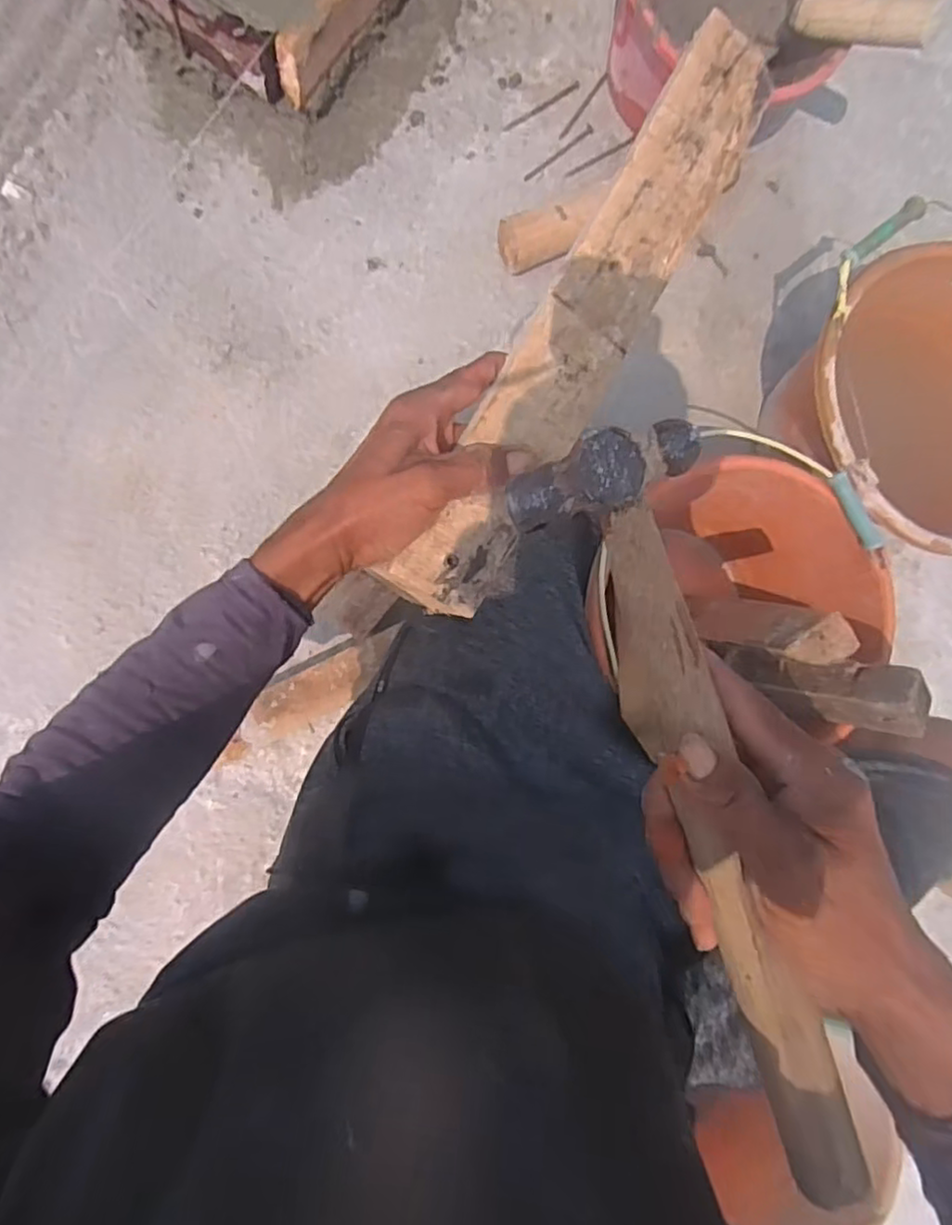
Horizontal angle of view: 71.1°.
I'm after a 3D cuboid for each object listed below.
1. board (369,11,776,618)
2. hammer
[{"bbox_3d":[0.064,-0.164,0.374,0.057,0.017,0.364,29,89,-8],"label":"board"},{"bbox_3d":[0.094,0.084,0.264,0.061,0.029,0.315,-19,92,-8],"label":"hammer"}]

